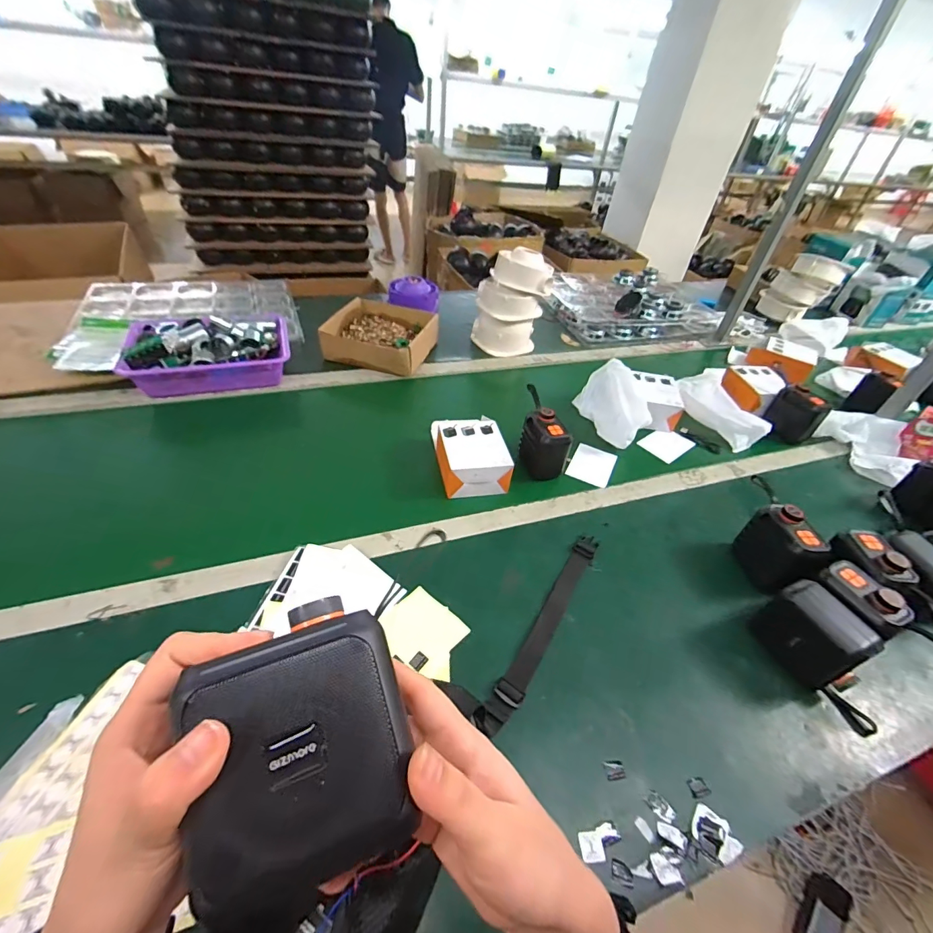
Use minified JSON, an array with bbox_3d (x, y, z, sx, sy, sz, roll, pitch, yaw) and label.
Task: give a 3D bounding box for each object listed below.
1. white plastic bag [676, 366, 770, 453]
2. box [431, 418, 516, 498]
[{"bbox_3d":[0.503,-0.114,0.838,0.099,0.078,0.164,-16,46,-25],"label":"white plastic bag"},{"bbox_3d":[0.004,-0.018,0.690,0.110,0.064,0.125,-4,42,-13],"label":"box"}]

